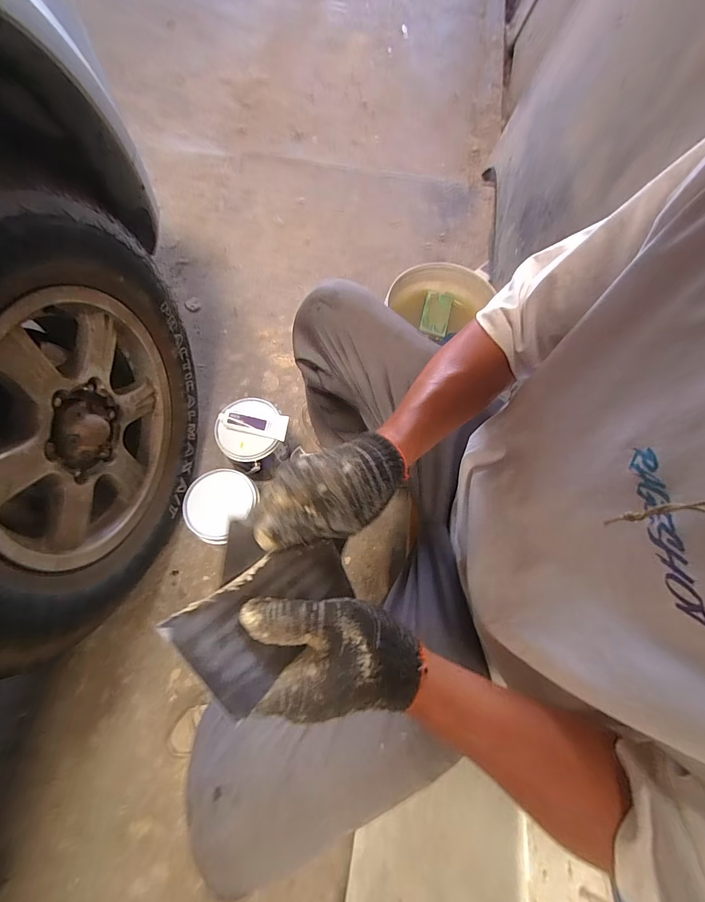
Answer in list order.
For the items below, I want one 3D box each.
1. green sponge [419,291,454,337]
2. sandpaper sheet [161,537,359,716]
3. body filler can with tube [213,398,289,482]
[{"bbox_3d":[0.204,-0.337,0.898,0.065,0.008,0.125,15,68,1],"label":"green sponge"},{"bbox_3d":[-0.053,0.103,0.252,0.066,0.009,0.121,44,41,12],"label":"sandpaper sheet"},{"bbox_3d":[-0.226,-0.021,0.873,0.144,0.174,0.139,2,68,-4],"label":"body filler can with tube"}]

